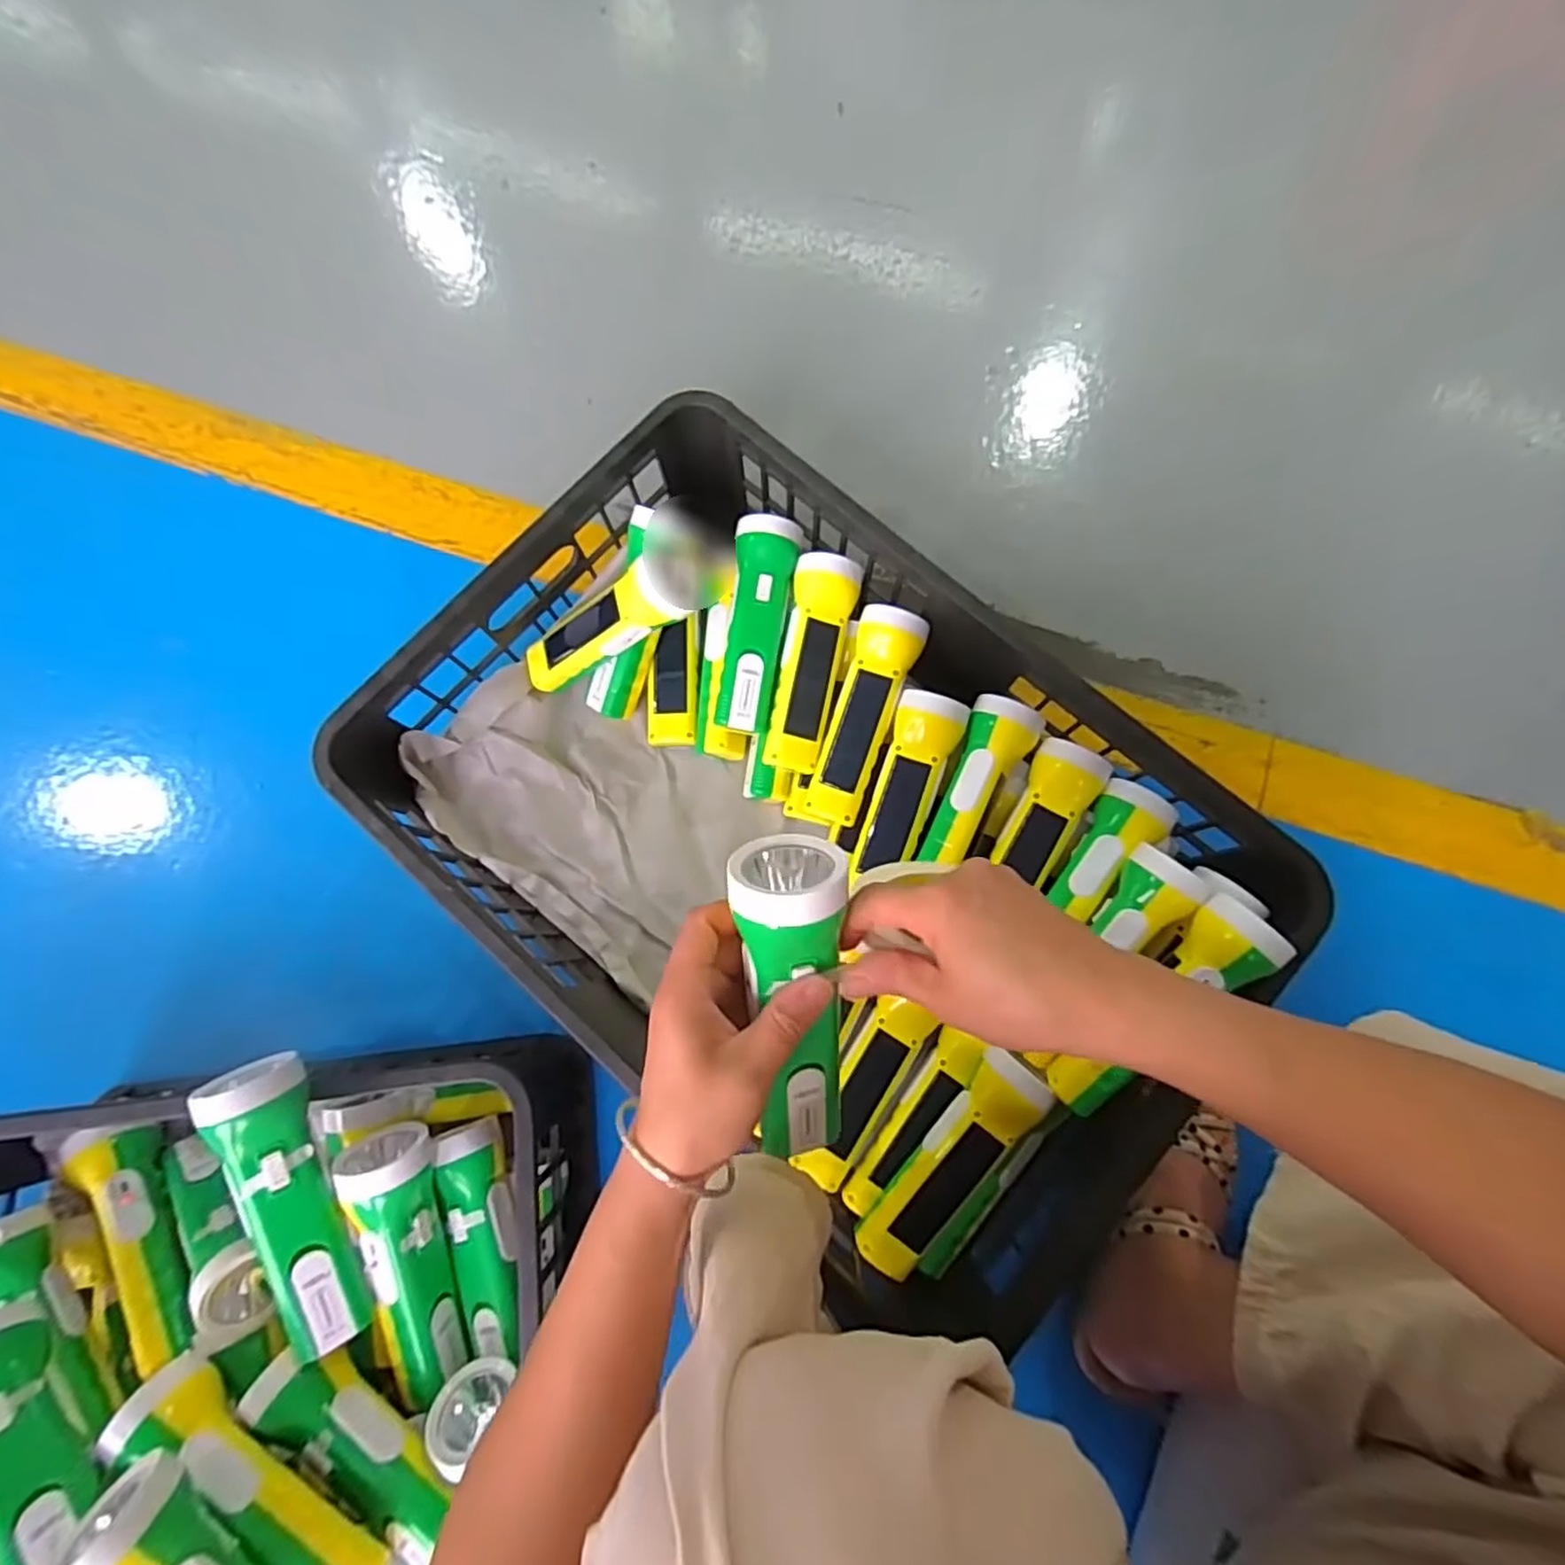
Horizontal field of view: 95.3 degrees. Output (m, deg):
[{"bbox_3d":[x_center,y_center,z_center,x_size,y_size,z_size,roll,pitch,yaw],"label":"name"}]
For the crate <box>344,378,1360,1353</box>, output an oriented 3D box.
[{"bbox_3d":[0.015,0.034,0.534,0.577,0.153,0.393,41,81,8],"label":"crate"}]

